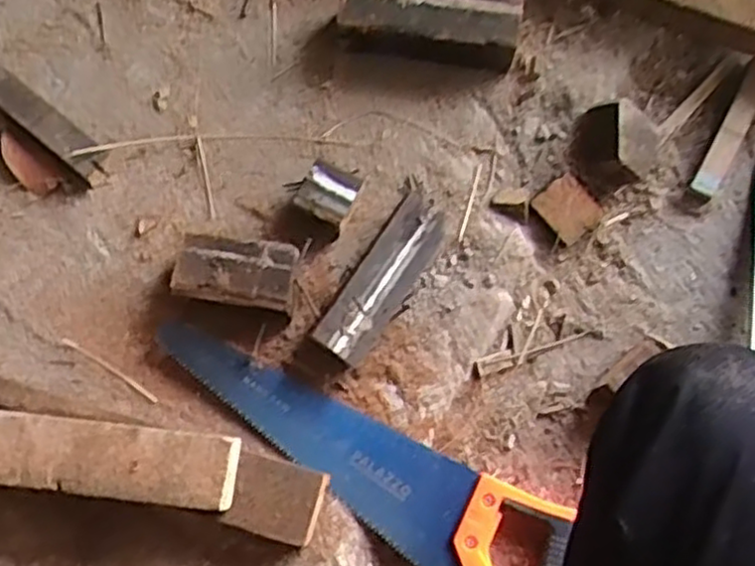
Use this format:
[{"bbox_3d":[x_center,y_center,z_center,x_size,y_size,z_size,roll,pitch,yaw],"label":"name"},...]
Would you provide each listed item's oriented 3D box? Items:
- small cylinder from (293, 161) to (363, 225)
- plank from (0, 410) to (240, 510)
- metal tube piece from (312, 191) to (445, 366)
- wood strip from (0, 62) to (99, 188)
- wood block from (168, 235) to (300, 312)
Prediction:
[{"bbox_3d":[-0.045,-0.080,0.698,0.049,0.035,0.048,29,77,8],"label":"small cylinder"},{"bbox_3d":[-0.257,0.132,0.587,0.289,0.021,0.055,6,74,3],"label":"plank"},{"bbox_3d":[0.006,-0.007,0.677,0.054,0.043,0.170,32,77,9],"label":"metal tube piece"},{"bbox_3d":[-0.343,-0.171,0.733,0.194,0.033,0.039,40,78,10],"label":"wood strip"},{"bbox_3d":[-0.128,-0.010,0.674,0.101,0.041,0.059,9,75,3],"label":"wood block"}]

